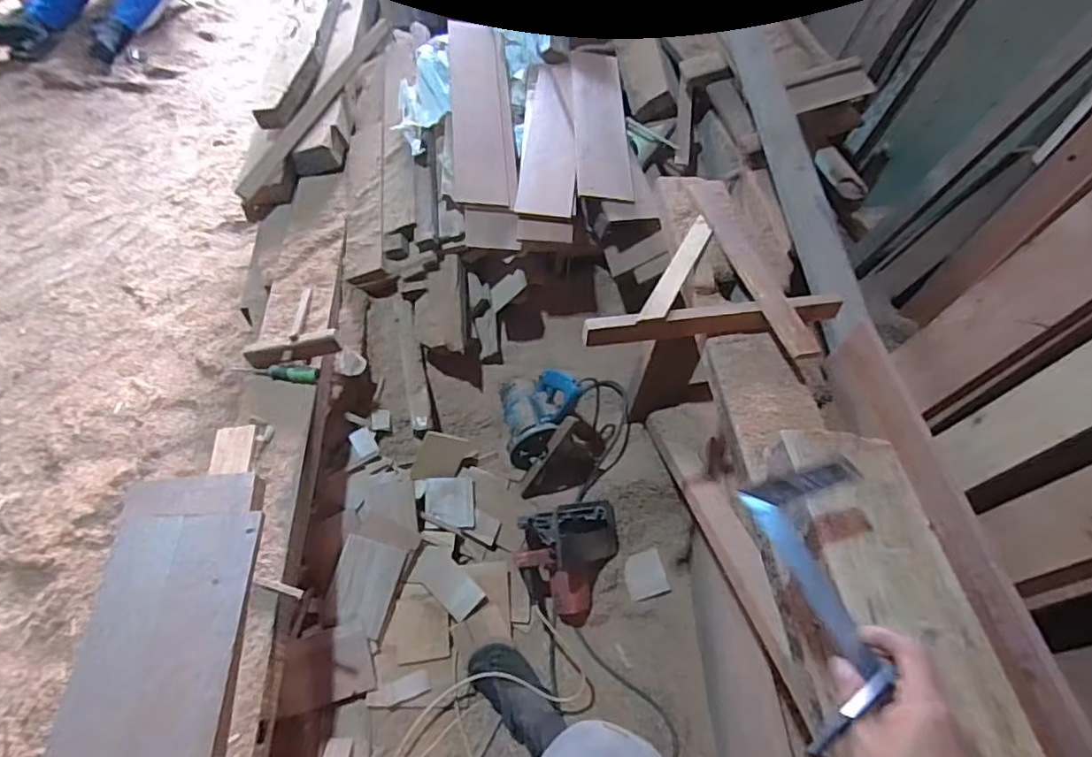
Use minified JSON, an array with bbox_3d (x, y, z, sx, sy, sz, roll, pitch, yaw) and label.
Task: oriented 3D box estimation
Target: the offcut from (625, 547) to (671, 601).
[{"bbox_3d":[0.237,0.470,1.393,0.095,0.007,0.109,-19,62,5],"label":"offcut"}]

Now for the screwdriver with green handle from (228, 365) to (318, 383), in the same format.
[{"bbox_3d":[-0.574,-0.014,1.227,0.182,0.025,0.030,5,57,-1],"label":"screwdriver with green handle"}]

